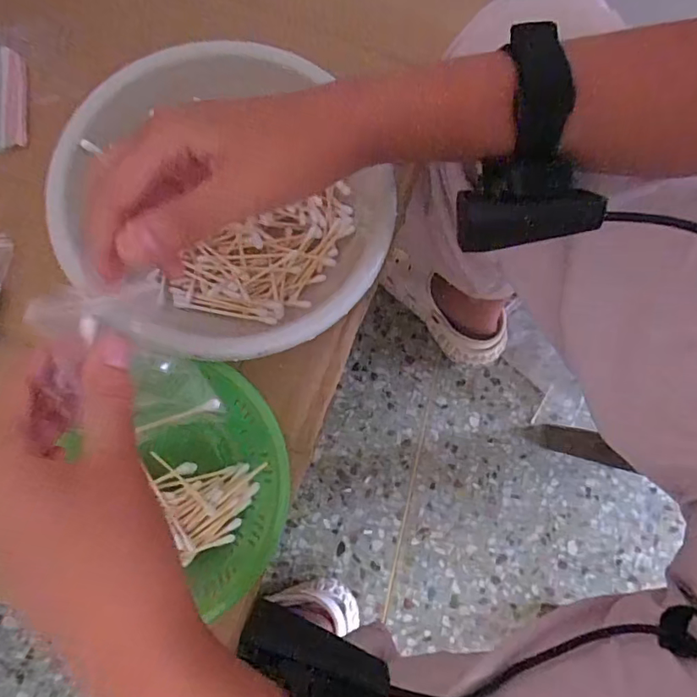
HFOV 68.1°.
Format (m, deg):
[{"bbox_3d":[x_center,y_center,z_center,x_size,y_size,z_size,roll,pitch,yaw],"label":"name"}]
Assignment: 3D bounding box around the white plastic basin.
[{"bbox_3d":[-0.068,-0.097,0.322,0.185,0.062,0.176,0,76,0],"label":"white plastic basin"}]

